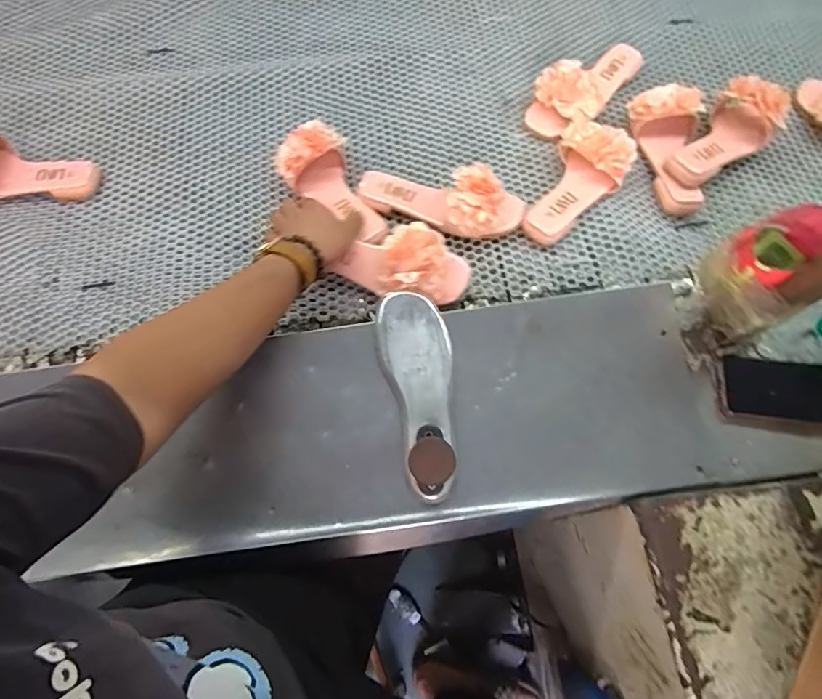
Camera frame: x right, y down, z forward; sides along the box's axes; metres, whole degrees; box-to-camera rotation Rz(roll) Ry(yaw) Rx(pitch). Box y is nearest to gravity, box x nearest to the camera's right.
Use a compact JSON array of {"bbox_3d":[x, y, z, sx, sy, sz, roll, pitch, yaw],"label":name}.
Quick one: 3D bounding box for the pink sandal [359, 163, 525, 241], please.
[{"bbox_3d":[0.041,-0.214,0.686,0.240,0.071,0.092,10,69,5],"label":"pink sandal"}]

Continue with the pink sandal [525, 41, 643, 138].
[{"bbox_3d":[0.277,-0.425,0.764,0.099,0.069,0.222,40,75,15],"label":"pink sandal"}]

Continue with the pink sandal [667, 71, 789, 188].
[{"bbox_3d":[0.469,-0.313,0.704,0.104,0.082,0.198,43,75,15],"label":"pink sandal"}]

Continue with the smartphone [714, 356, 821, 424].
[{"bbox_3d":[0.465,0.052,0.582,0.175,0.011,0.074,7,69,3],"label":"smartphone"}]

